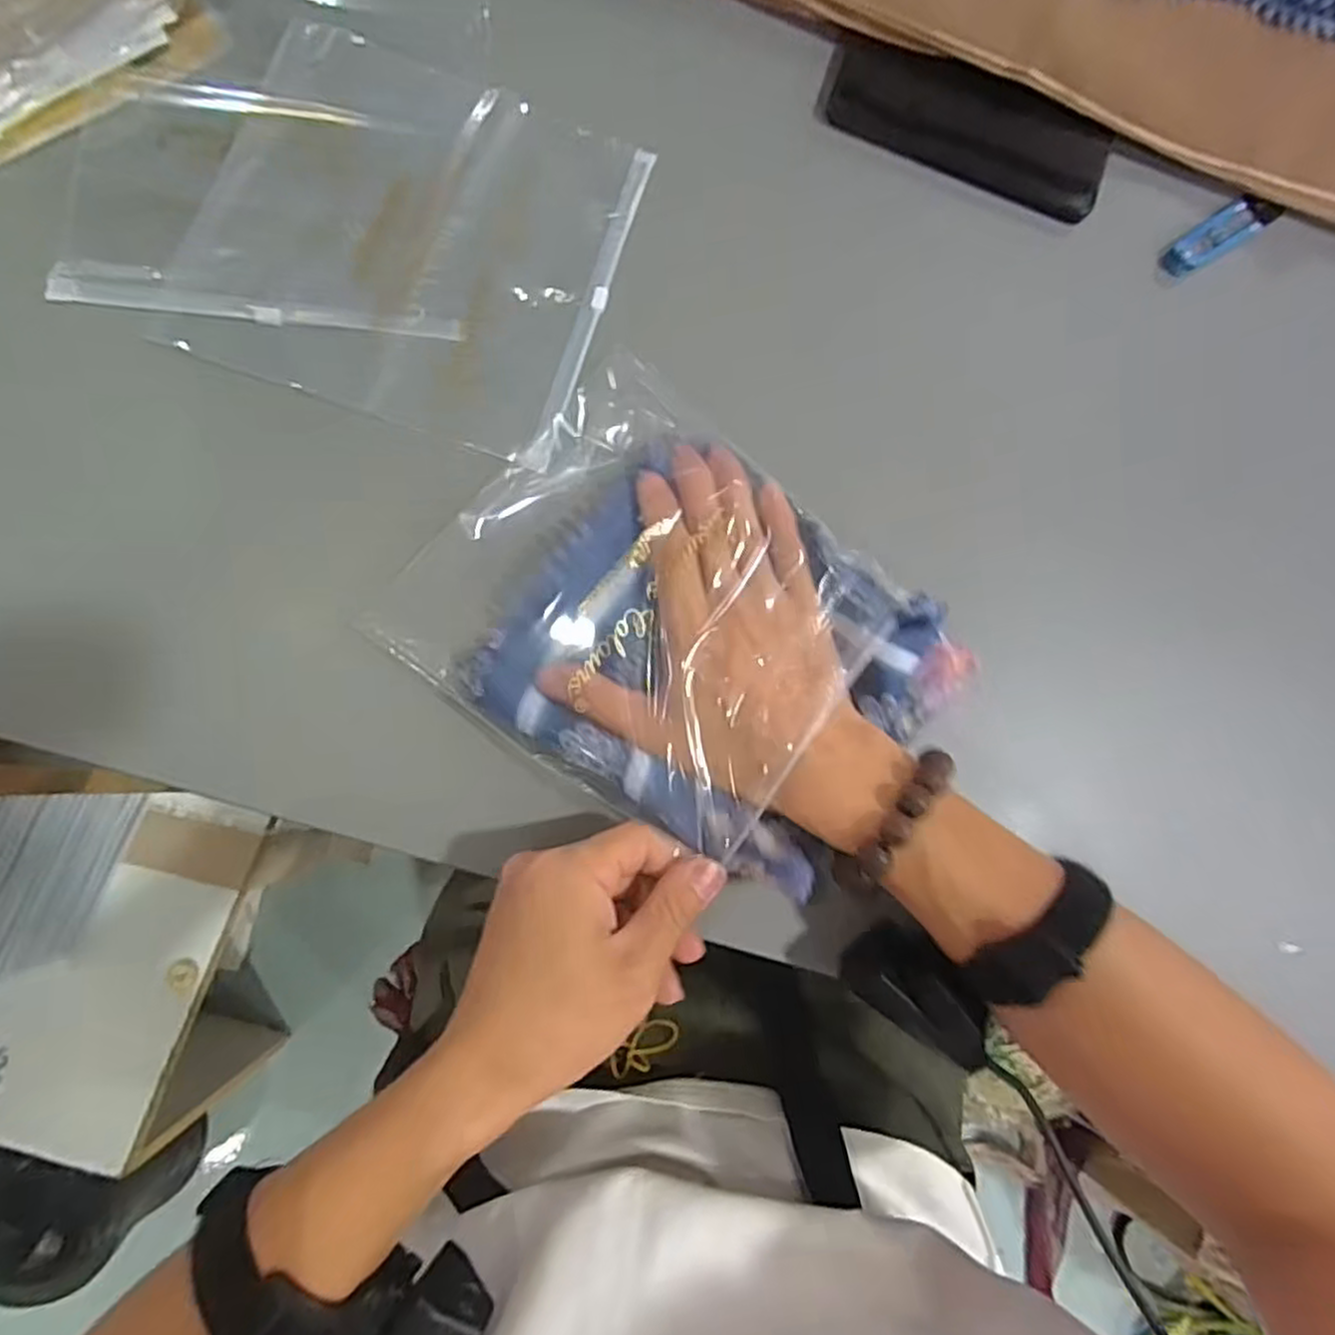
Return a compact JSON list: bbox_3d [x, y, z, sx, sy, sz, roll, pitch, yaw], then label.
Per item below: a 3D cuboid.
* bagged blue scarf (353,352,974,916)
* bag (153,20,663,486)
[{"bbox_3d":[0.005,-0.017,0.347,0.230,0.051,0.183,41,82,-2],"label":"bagged blue scarf"},{"bbox_3d":[-0.129,-0.223,0.383,0.199,0.009,0.193,18,80,-5],"label":"bag"}]

